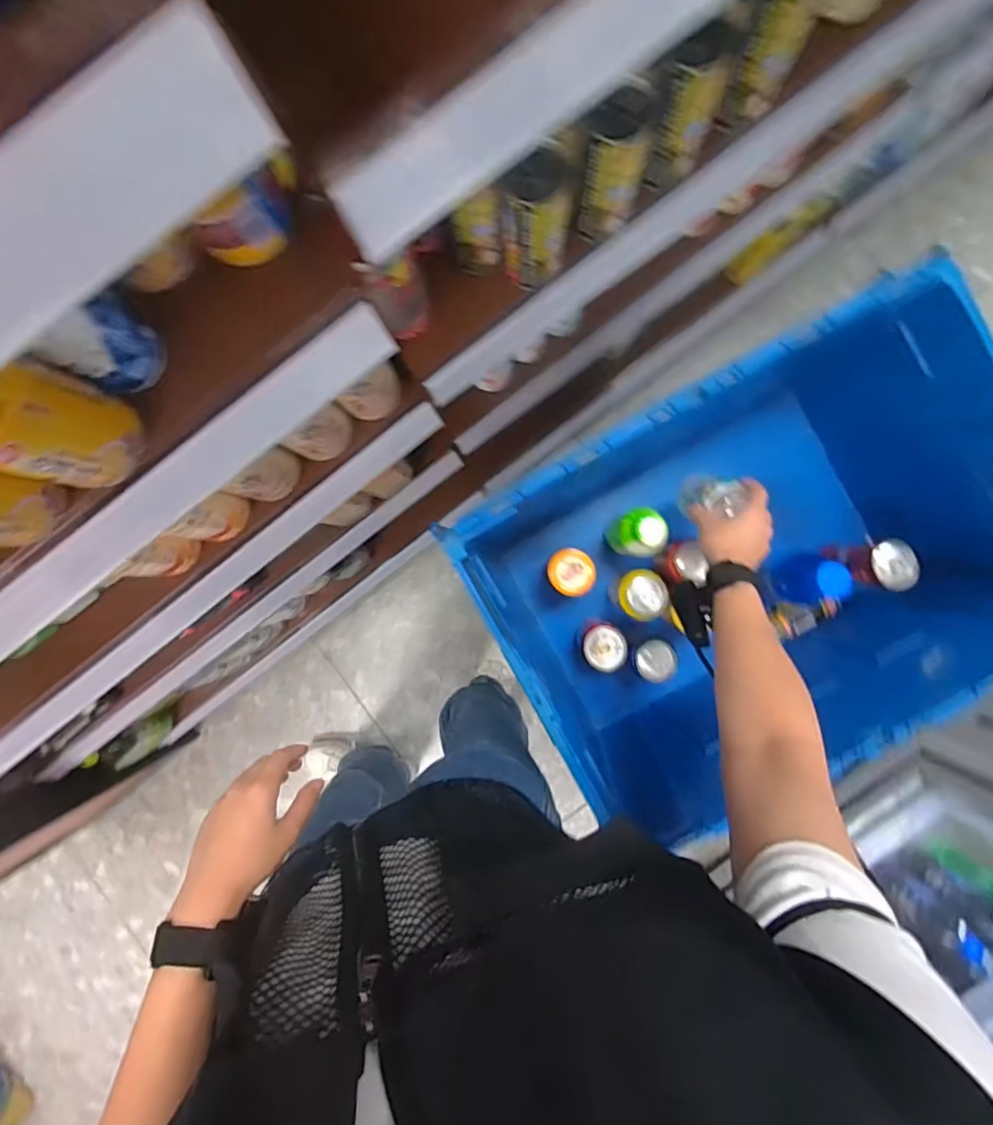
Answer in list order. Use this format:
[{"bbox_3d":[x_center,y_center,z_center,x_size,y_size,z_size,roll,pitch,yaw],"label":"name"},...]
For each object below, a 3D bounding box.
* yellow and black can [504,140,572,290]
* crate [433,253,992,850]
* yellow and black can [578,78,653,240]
[{"bbox_3d":[0.033,-0.297,0.483,0.059,0.118,0.054,-24,91,2],"label":"yellow and black can"},{"bbox_3d":[0.303,0.008,0.717,0.589,0.328,0.420,-28,91,2],"label":"crate"},{"bbox_3d":[0.101,-0.340,0.480,0.049,0.124,0.048,0,92,2],"label":"yellow and black can"}]

